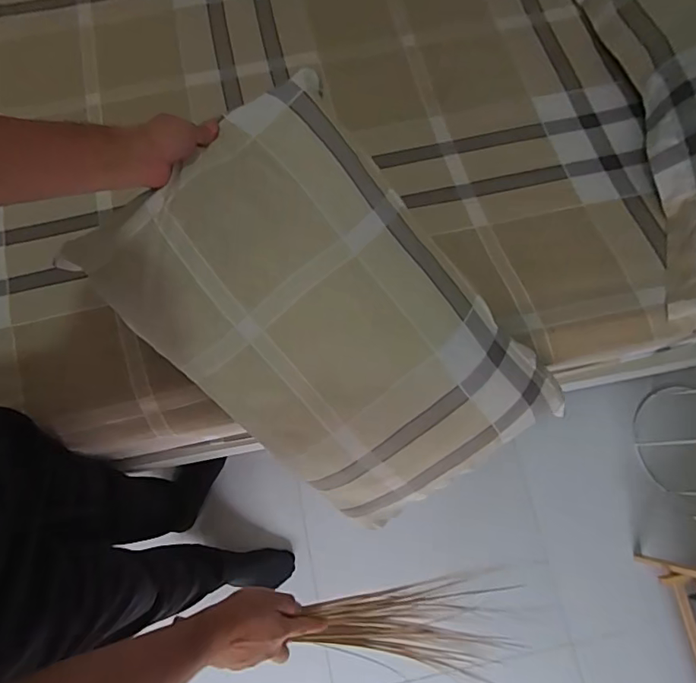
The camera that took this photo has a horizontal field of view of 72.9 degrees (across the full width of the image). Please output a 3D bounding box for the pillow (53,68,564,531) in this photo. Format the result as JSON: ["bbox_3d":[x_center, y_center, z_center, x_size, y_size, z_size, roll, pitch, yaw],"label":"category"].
[{"bbox_3d":[-0.018,-0.010,0.658,0.378,0.071,0.593,-42,102,-2],"label":"pillow"}]

